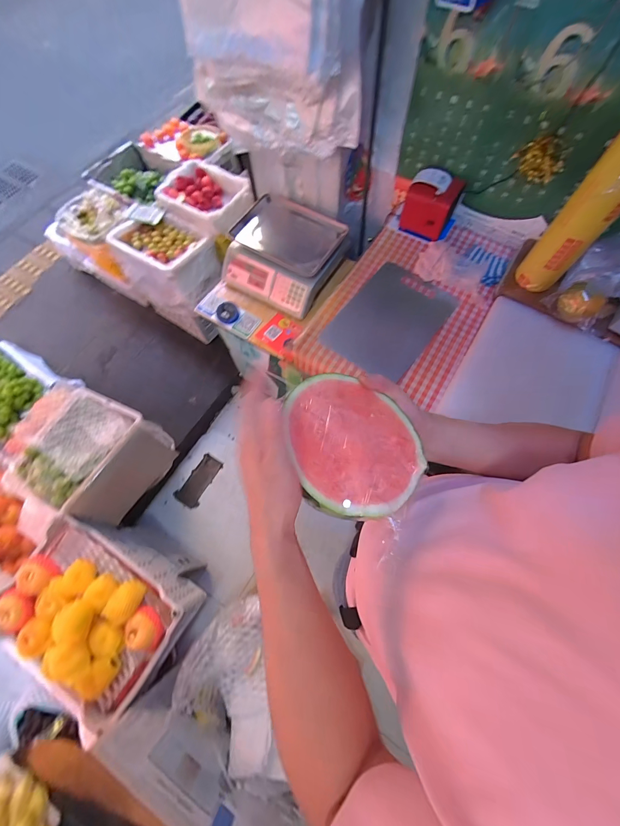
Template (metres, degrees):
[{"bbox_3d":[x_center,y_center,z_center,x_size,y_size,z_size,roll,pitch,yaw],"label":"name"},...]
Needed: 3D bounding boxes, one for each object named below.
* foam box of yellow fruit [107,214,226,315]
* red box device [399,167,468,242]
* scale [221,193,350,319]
[{"bbox_3d":[-0.647,-0.698,1.448,0.440,0.222,0.319,30,73,13],"label":"foam box of yellow fruit"},{"bbox_3d":[0.333,-0.576,0.880,0.134,0.124,0.089,26,72,11],"label":"red box device"},{"bbox_3d":[-0.108,-0.534,1.055,0.384,0.112,0.312,29,73,12],"label":"scale"}]

